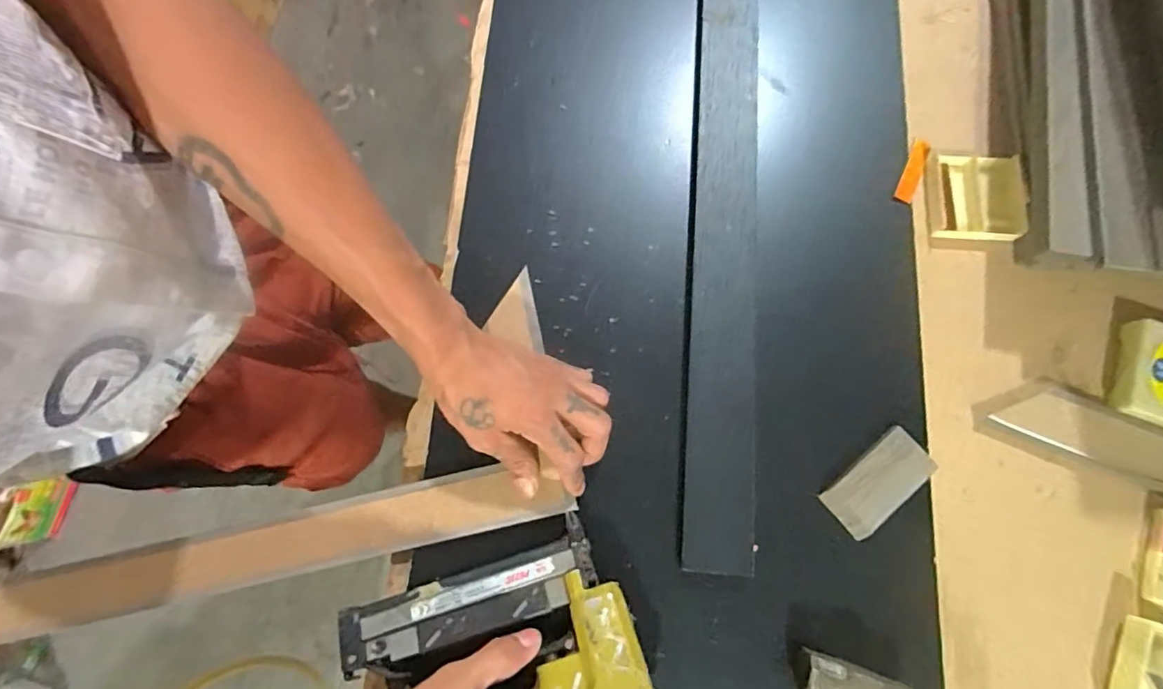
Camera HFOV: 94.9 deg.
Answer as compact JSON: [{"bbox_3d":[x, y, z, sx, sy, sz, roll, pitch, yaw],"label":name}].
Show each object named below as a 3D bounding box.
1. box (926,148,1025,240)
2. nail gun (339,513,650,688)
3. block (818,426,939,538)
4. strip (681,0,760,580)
[{"bbox_3d":[0.326,-0.126,0.445,0.070,0.017,0.080,2,77,4],"label":"box"},{"bbox_3d":[-0.053,0.215,0.358,0.183,0.053,0.135,-18,58,-2],"label":"nail gun"},{"bbox_3d":[0.219,0.102,0.394,0.081,0.010,0.041,-42,78,-7],"label":"block"},{"bbox_3d":[0.125,-0.148,0.448,0.051,0.012,0.645,4,78,1],"label":"strip"}]

